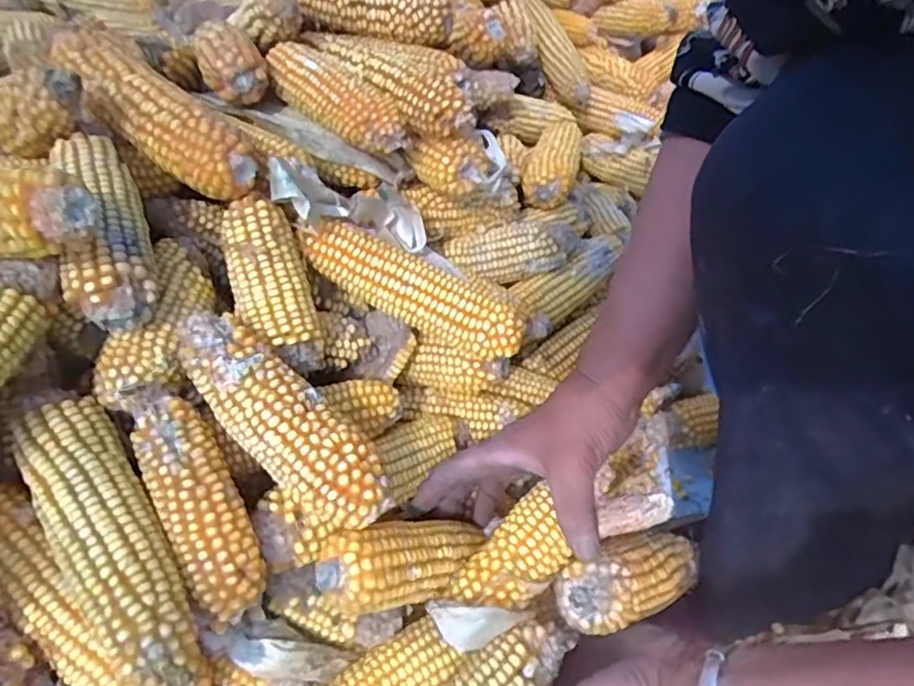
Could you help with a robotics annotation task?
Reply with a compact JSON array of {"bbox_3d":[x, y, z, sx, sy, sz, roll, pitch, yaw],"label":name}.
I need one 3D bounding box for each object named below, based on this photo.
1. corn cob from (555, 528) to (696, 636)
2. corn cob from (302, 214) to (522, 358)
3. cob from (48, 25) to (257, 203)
[{"bbox_3d":[0.128,0.157,0.428,0.152,0.037,0.047,5,32,-46],"label":"corn cob"},{"bbox_3d":[-0.030,-0.042,0.451,0.163,0.039,0.044,27,46,-6],"label":"corn cob"},{"bbox_3d":[-0.195,-0.150,0.404,0.154,0.036,0.036,40,54,8],"label":"cob"}]

